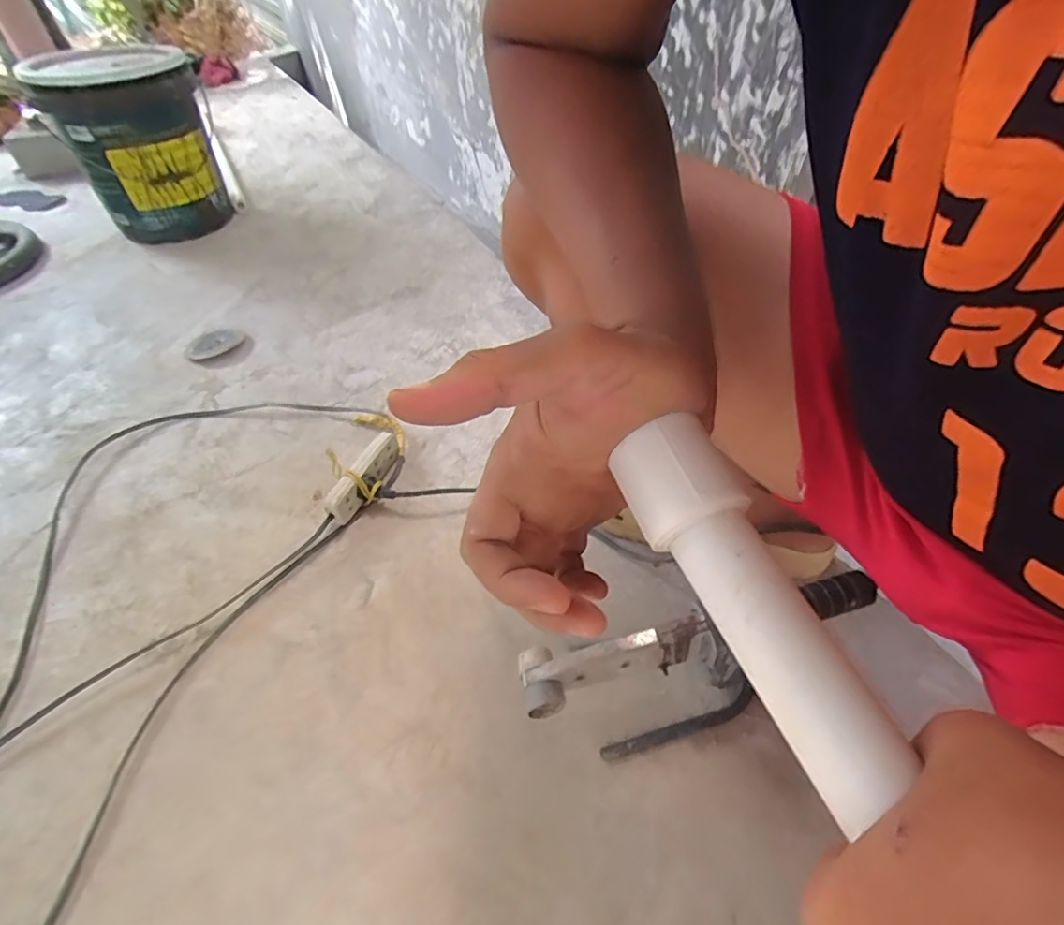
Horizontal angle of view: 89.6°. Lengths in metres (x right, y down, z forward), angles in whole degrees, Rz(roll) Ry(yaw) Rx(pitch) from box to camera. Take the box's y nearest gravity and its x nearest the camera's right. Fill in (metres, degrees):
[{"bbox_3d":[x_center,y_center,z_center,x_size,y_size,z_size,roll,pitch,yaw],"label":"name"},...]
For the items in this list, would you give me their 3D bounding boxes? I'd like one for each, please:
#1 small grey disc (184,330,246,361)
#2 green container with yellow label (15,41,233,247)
[{"bbox_3d":[-0.587,-0.218,0.989,0.102,0.008,0.102,0,46,0],"label":"small grey disc"},{"bbox_3d":[-0.911,-0.734,1.259,0.305,0.360,0.286,-30,52,-26],"label":"green container with yellow label"}]

